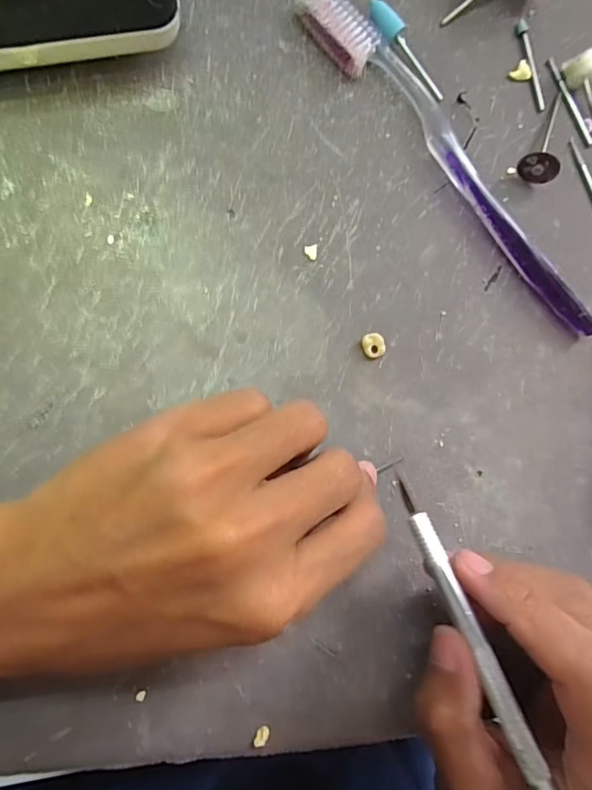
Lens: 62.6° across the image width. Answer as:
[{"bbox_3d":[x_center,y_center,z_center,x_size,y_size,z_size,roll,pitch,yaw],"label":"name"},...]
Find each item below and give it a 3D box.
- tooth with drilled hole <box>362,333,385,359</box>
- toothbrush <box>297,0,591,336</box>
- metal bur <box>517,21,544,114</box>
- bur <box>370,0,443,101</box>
[{"bbox_3d":[0.034,-0.021,0.211,0.010,0.005,0.010,0,87,-7],"label":"tooth with drilled hole"},{"bbox_3d":[0.073,-0.103,0.215,0.025,0.013,0.187,-43,93,-7],"label":"toothbrush"},{"bbox_3d":[0.110,-0.153,0.226,0.005,0.004,0.042,-15,89,-8],"label":"metal bur"},{"bbox_3d":[0.049,-0.152,0.215,0.010,0.009,0.049,-45,93,-7],"label":"bur"}]

